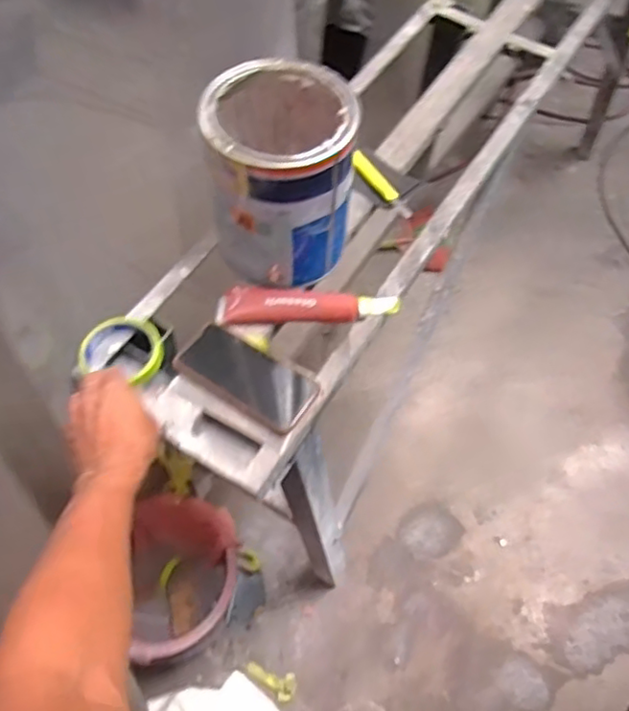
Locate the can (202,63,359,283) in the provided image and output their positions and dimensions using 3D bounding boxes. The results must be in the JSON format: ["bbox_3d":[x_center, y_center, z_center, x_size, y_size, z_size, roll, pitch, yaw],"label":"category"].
[{"bbox_3d":[-0.034,-0.207,0.721,0.154,0.200,0.167,10,59,6],"label":"can"}]

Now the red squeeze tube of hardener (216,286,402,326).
[{"bbox_3d":[-0.008,-0.065,0.750,0.214,0.021,0.050,-3,58,-1],"label":"red squeeze tube of hardener"}]

